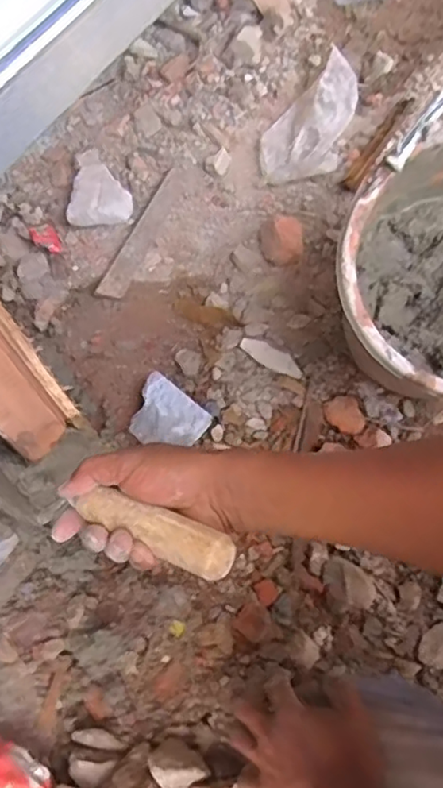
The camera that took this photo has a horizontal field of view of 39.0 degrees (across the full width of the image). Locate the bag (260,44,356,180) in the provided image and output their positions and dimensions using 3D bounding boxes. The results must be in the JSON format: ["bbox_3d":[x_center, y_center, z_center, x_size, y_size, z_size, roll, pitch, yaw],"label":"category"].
[{"bbox_3d":[0.120,-0.379,0.874,0.115,0.061,0.190,18,73,9],"label":"bag"}]

